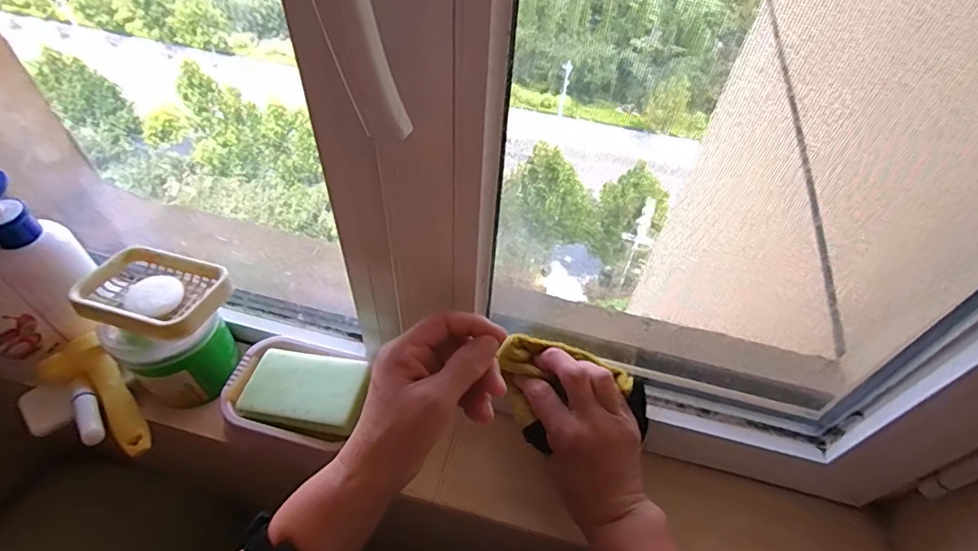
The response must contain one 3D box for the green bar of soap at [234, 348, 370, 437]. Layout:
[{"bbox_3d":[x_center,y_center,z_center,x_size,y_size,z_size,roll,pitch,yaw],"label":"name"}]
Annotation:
[{"bbox_3d":[-0.173,0.107,0.488,0.108,0.015,0.070,9,51,4],"label":"green bar of soap"}]

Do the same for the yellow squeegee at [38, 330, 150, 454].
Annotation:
[{"bbox_3d":[-0.365,0.115,0.493,0.135,0.032,0.053,42,60,12],"label":"yellow squeegee"}]

